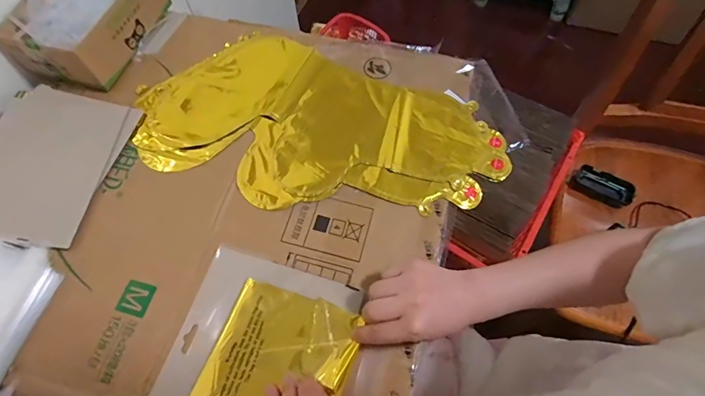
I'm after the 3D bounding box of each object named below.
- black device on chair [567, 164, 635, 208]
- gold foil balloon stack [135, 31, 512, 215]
[{"bbox_3d":[0.513,-0.024,0.838,0.126,0.019,0.059,21,93,5],"label":"black device on chair"},{"bbox_3d":[-0.043,-0.087,0.499,0.426,0.013,0.221,19,66,10],"label":"gold foil balloon stack"}]

